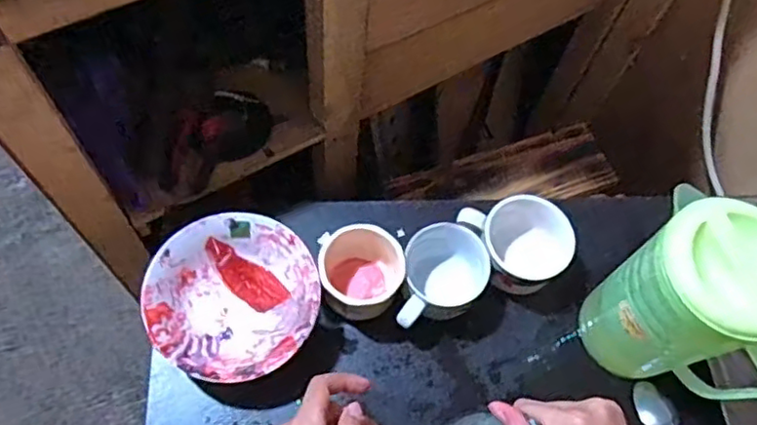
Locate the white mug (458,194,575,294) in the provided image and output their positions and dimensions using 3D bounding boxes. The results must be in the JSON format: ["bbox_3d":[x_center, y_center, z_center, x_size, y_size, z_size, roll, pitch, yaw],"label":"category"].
[{"bbox_3d":[0.141,0.036,0.641,0.096,0.073,0.089,-12,67,-8],"label":"white mug"}]

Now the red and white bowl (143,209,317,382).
[{"bbox_3d":[-0.134,0.080,0.594,0.150,0.067,0.152,1,66,-2],"label":"red and white bowl"}]

